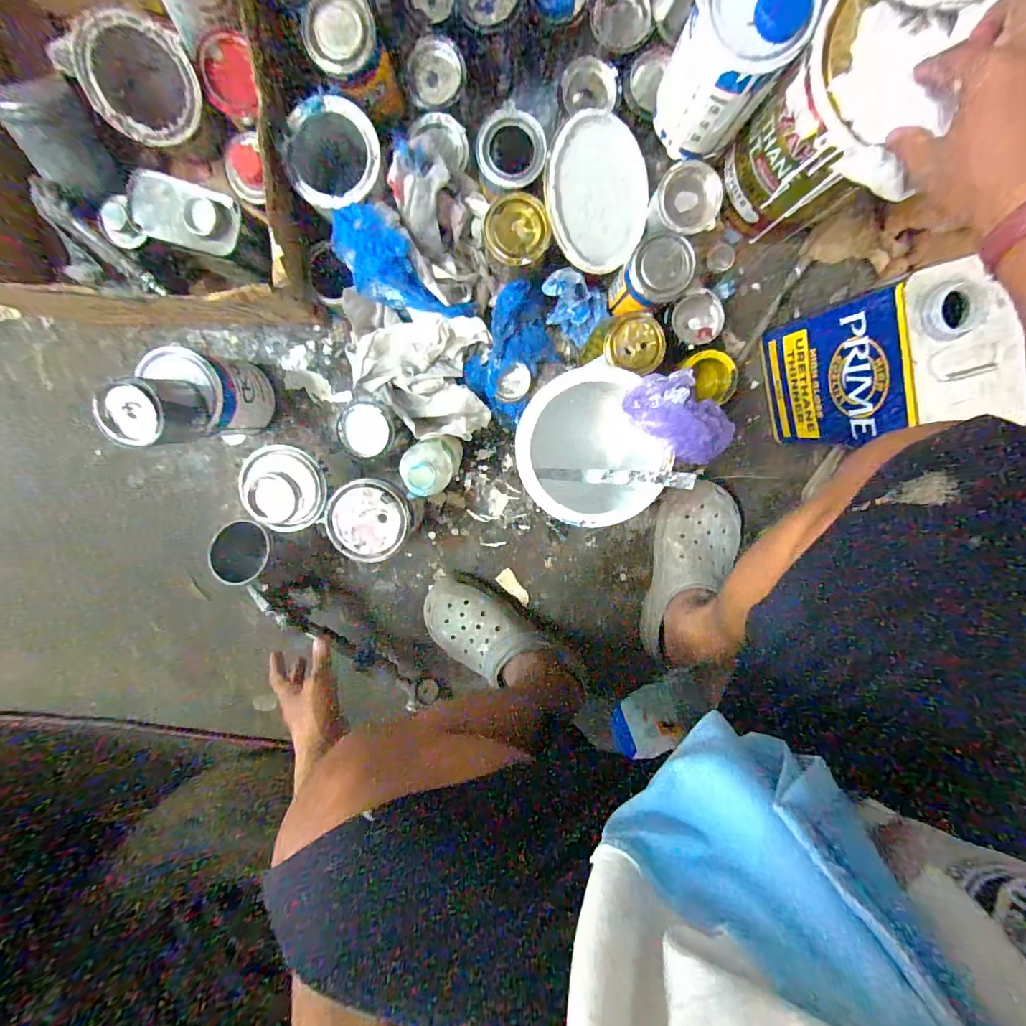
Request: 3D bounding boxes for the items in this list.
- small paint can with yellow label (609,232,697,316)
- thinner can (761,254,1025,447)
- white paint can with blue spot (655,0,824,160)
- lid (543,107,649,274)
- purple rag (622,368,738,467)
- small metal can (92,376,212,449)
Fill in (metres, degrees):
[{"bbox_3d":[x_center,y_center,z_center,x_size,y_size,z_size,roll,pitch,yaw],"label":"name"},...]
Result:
[{"bbox_3d":[0.165,-0.283,0.553,0.075,0.110,0.069,1,98,4],"label":"small paint can with yellow label"},{"bbox_3d":[0.398,-0.161,0.510,0.094,0.256,0.154,-14,97,6],"label":"thinner can"},{"bbox_3d":[0.216,-0.449,0.453,0.097,0.132,0.098,1,98,4],"label":"white paint can with blue spot"},{"bbox_3d":[0.098,-0.359,0.513,0.149,0.011,0.144,-15,118,-31],"label":"lid"},{"bbox_3d":[0.171,-0.096,0.451,0.080,0.048,0.103,-35,94,8],"label":"purple rag"},{"bbox_3d":[-0.399,-0.110,0.499,0.069,0.083,0.075,7,98,3],"label":"small metal can"}]

